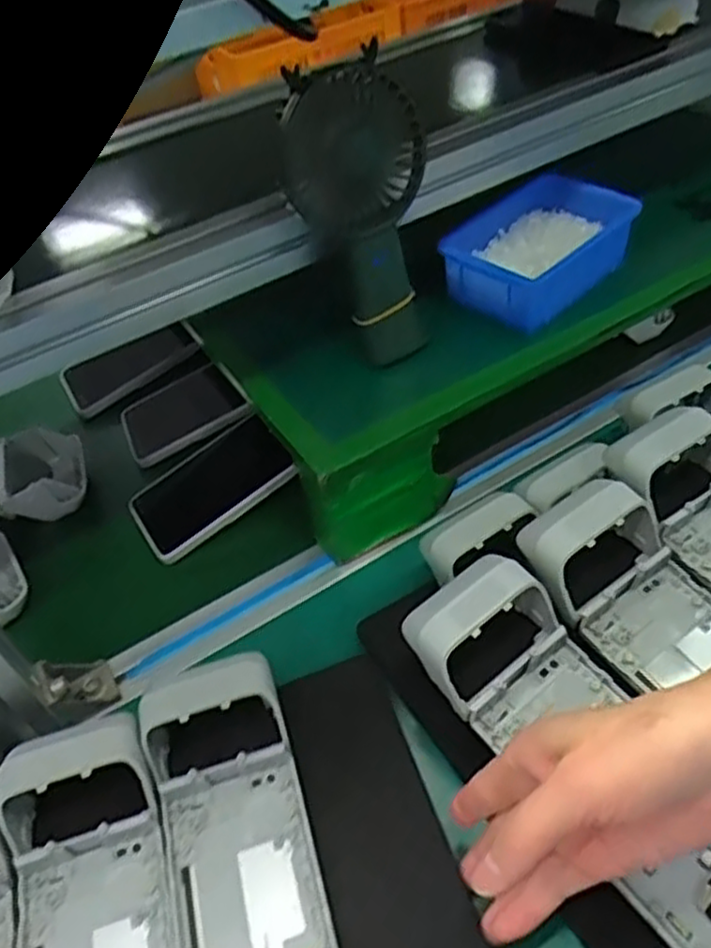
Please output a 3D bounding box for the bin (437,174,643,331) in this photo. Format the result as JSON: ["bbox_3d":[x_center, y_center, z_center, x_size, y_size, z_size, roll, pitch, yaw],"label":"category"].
[{"bbox_3d":[0.140,-0.180,0.598,0.145,0.050,0.103,-35,53,-25],"label":"bin"}]

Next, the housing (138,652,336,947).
[{"bbox_3d":[-0.066,0.211,0.406,0.084,0.046,0.223,-14,47,-7],"label":"housing"}]

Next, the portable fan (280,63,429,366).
[{"bbox_3d":[0.004,-0.169,0.508,0.090,0.183,0.058,-6,47,0],"label":"portable fan"}]

